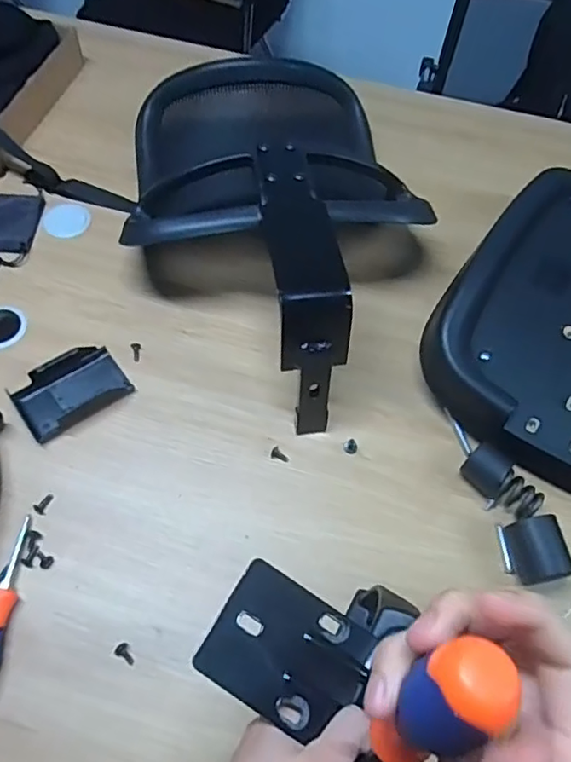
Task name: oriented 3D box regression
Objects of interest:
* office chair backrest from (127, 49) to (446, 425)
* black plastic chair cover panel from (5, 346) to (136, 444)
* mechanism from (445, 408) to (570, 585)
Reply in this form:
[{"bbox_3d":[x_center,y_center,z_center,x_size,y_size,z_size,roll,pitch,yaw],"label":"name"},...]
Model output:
[{"bbox_3d":[-0.012,-0.231,0.771,0.383,0.183,0.567,-6,60,-7],"label":"office chair backrest"},{"bbox_3d":[-0.260,0.011,0.704,0.127,0.027,0.082,-33,67,-20],"label":"black plastic chair cover panel"},{"bbox_3d":[0.252,0.124,0.659,0.061,0.053,0.211,-13,62,-11],"label":"mechanism"}]

